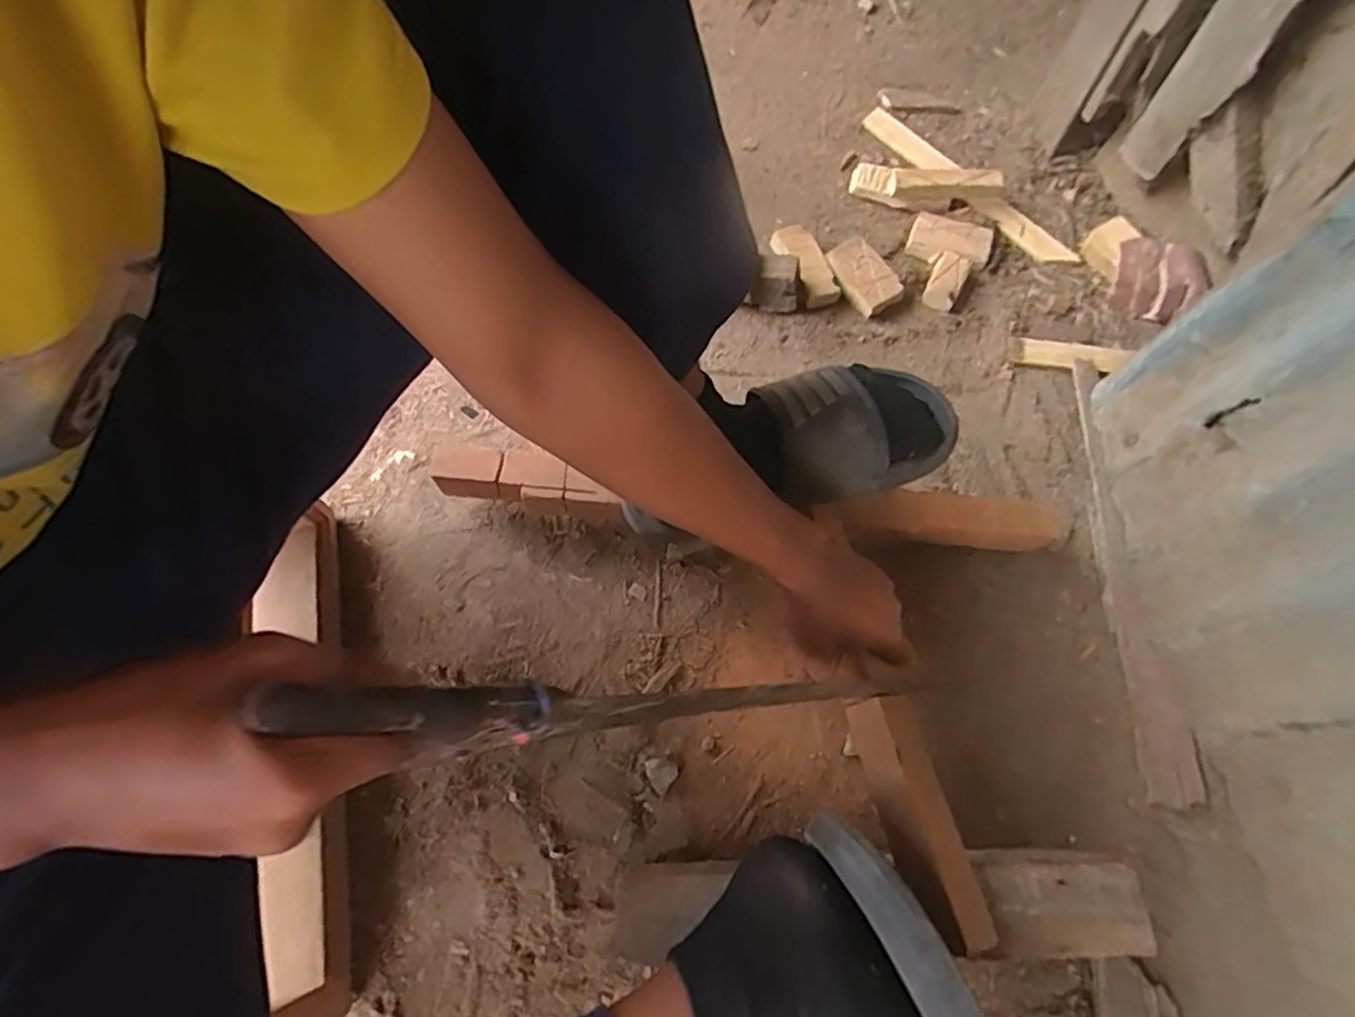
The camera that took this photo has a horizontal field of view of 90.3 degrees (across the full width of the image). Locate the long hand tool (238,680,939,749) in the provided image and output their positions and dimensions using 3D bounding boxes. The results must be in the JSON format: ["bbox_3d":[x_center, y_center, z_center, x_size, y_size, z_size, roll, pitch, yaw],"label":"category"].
[{"bbox_3d":[0.003,0.107,0.368,0.403,0.038,0.022,10,60,-38],"label":"long hand tool"}]

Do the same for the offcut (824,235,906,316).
[{"bbox_3d":[0.217,-0.273,0.792,0.057,0.021,0.086,-27,70,-14],"label":"offcut"}]

